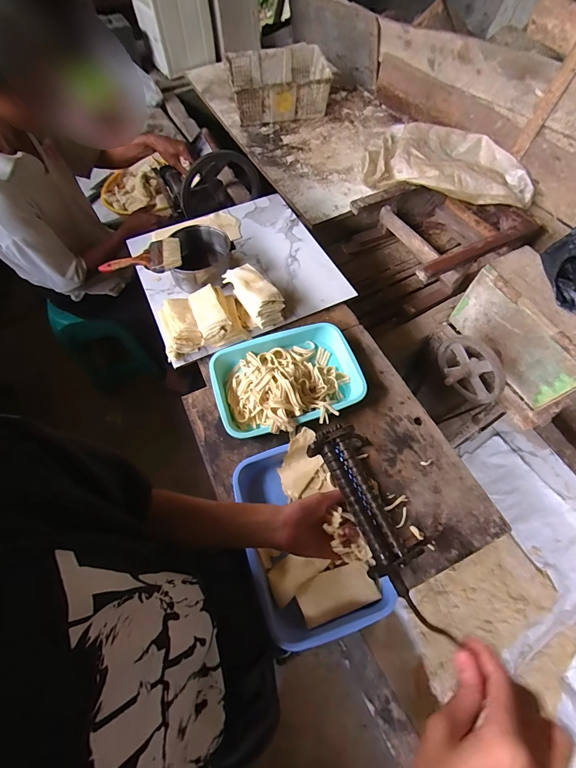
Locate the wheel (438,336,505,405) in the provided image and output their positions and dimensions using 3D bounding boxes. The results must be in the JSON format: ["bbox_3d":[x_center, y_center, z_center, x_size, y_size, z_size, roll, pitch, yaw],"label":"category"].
[{"bbox_3d":[0.463,-0.027,0.922,0.089,0.178,0.189,-23,61,-16],"label":"wheel"}]

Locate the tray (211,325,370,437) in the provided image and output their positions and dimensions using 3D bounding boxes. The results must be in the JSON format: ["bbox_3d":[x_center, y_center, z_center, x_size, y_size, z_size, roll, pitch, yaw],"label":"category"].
[{"bbox_3d":[0.003,-0.013,0.745,0.321,0.068,0.229,-17,65,-7],"label":"tray"}]

